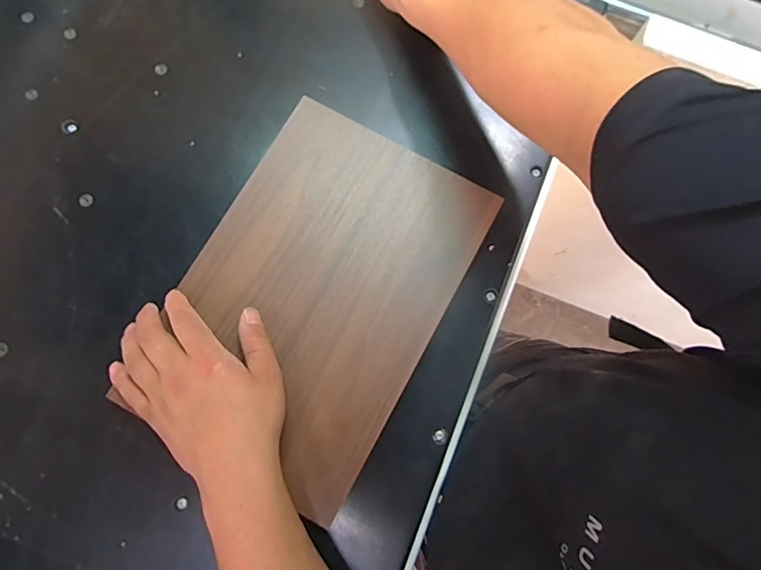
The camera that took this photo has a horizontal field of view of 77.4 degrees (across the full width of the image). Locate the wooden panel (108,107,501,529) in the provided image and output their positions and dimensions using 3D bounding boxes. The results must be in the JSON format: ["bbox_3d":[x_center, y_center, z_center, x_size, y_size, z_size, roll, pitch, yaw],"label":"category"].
[{"bbox_3d":[-0.051,0.003,0.391,0.197,0.011,0.285,29,80,5],"label":"wooden panel"}]

